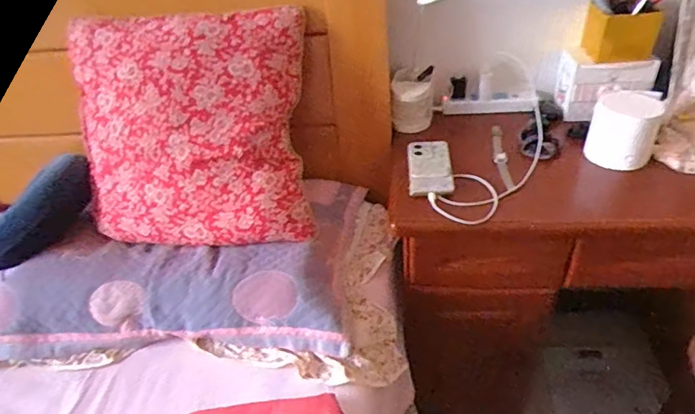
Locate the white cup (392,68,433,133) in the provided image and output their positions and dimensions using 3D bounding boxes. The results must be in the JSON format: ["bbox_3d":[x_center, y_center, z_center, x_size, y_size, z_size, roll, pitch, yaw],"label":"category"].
[{"bbox_3d":[0.139,-0.218,1.022,0.090,0.109,0.106,-3,39,5],"label":"white cup"}]

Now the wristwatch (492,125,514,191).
[{"bbox_3d":[0.294,-0.105,0.930,0.030,0.018,0.229,0,39,8],"label":"wristwatch"}]

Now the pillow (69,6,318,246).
[{"bbox_3d":[-0.298,-0.139,0.912,0.438,0.421,0.120,-3,6,8],"label":"pillow"}]

